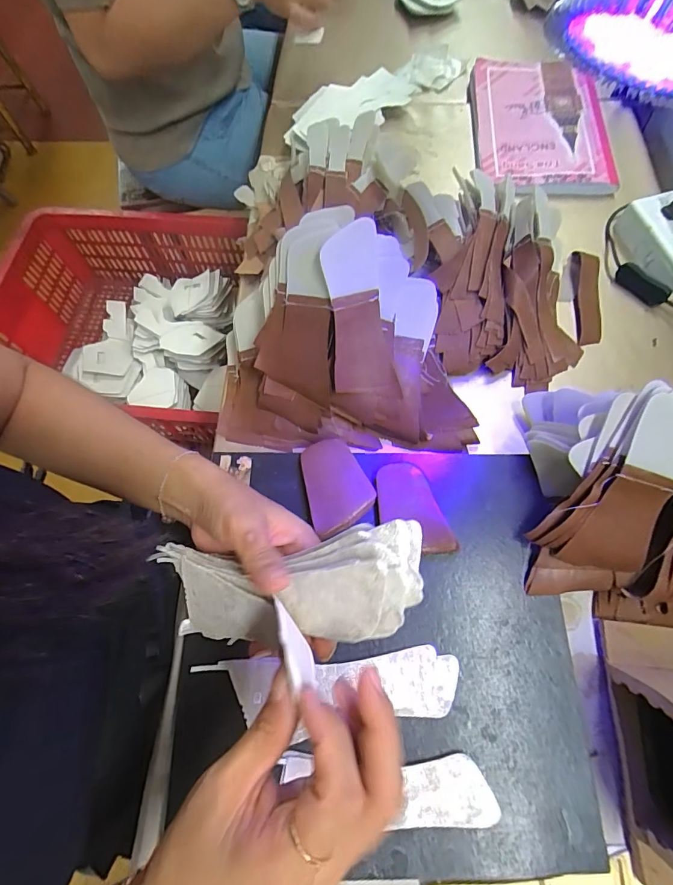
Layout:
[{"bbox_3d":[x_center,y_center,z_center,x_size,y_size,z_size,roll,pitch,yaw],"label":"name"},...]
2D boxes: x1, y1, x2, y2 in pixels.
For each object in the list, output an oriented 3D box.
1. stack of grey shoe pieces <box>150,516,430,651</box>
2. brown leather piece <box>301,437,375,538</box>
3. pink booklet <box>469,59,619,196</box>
[{"bbox_3d":[-0.036,0.089,0.255,0.174,0.039,0.070,-14,67,22],"label":"stack of grey shoe pieces"},{"bbox_3d":[-0.004,0.039,0.380,0.061,0.004,0.078,-28,79,-9],"label":"brown leather piece"},{"bbox_3d":[0.279,-0.438,0.571,0.172,0.019,0.255,3,68,3],"label":"pink booklet"}]

